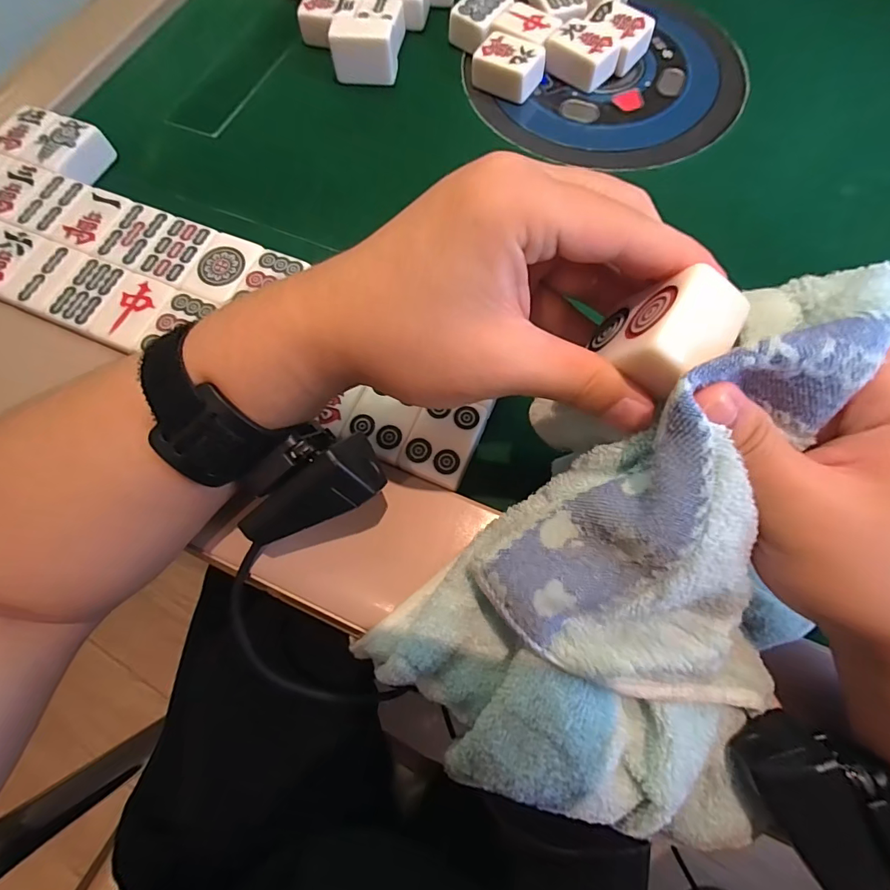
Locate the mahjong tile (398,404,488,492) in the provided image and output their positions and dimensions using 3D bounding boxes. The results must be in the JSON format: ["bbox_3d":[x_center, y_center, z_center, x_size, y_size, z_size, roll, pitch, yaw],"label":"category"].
[{"bbox_3d":[0.000,0.000,0.258,0.036,0.025,0.048,21,72,9],"label":"mahjong tile"}]

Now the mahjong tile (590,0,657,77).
[{"bbox_3d":[0.144,-0.344,0.375,0.038,0.029,0.046,-39,74,-12],"label":"mahjong tile"}]

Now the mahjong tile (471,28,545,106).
[{"bbox_3d":[0.050,-0.312,0.370,0.053,0.025,0.040,29,73,11],"label":"mahjong tile"}]

